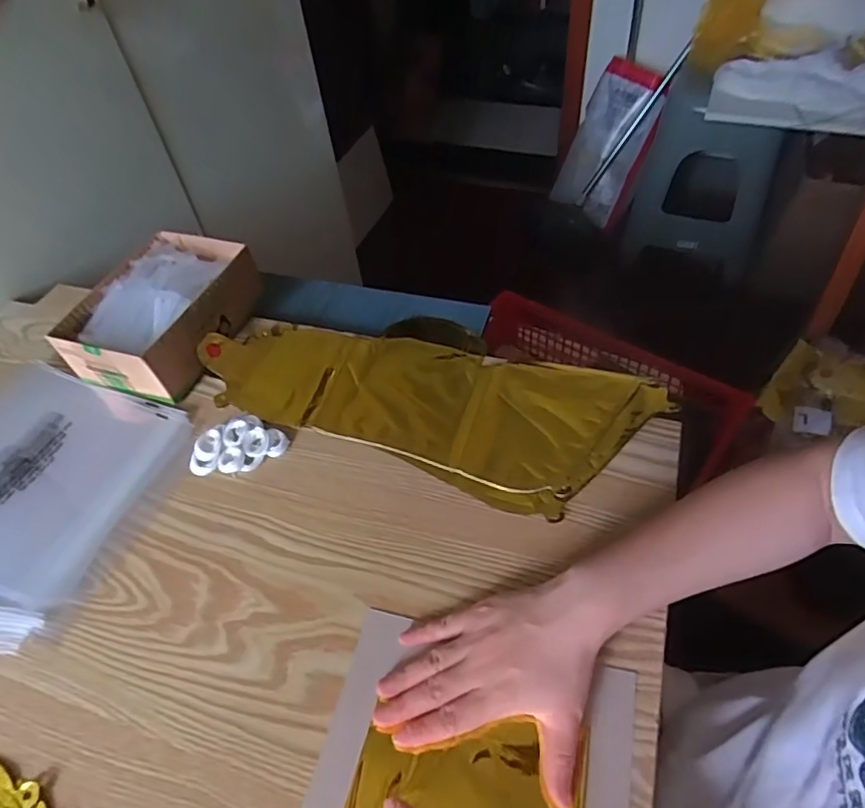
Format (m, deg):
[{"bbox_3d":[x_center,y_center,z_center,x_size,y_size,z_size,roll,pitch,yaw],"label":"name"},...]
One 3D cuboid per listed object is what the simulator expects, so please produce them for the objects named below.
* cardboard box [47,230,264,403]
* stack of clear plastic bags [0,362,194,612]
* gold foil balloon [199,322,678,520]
[{"bbox_3d":[-0.285,-0.099,0.616,0.137,0.075,0.188,13,53,17],"label":"cardboard box"},{"bbox_3d":[-0.375,0.065,0.531,0.242,0.010,0.215,12,53,16],"label":"stack of clear plastic bags"},{"bbox_3d":[-0.015,-0.015,0.553,0.420,0.017,0.168,15,54,18],"label":"gold foil balloon"}]

